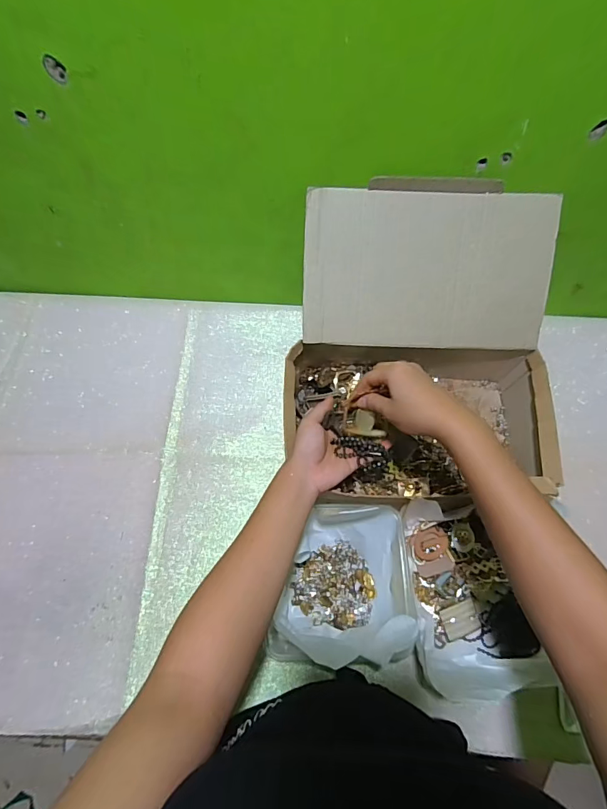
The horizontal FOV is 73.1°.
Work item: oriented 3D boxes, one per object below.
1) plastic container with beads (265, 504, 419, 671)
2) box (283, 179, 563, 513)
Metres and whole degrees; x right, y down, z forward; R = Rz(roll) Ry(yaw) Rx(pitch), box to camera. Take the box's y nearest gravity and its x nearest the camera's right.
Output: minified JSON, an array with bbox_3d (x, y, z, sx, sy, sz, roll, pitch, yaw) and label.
[{"bbox_3d":[0.054,0.205,0.480,0.137,0.083,0.170,7,65,3],"label":"plastic container with beads"},{"bbox_3d":[0.149,-0.066,0.528,0.324,0.229,0.327,3,65,1],"label":"box"}]

